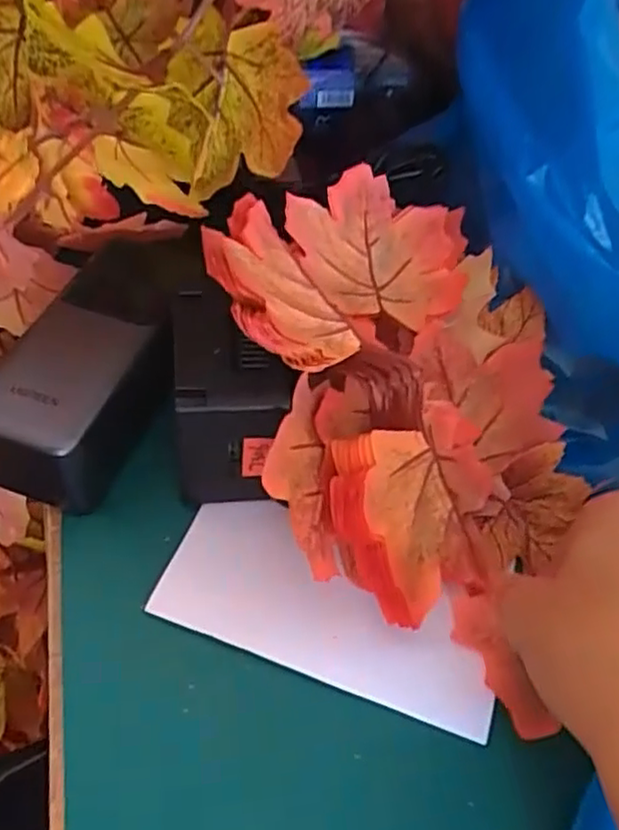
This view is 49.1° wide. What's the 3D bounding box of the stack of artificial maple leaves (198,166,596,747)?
[{"bbox_3d":[0.041,-0.002,0.289,0.152,0.050,0.239,-14,78,-38],"label":"stack of artificial maple leaves"}]

